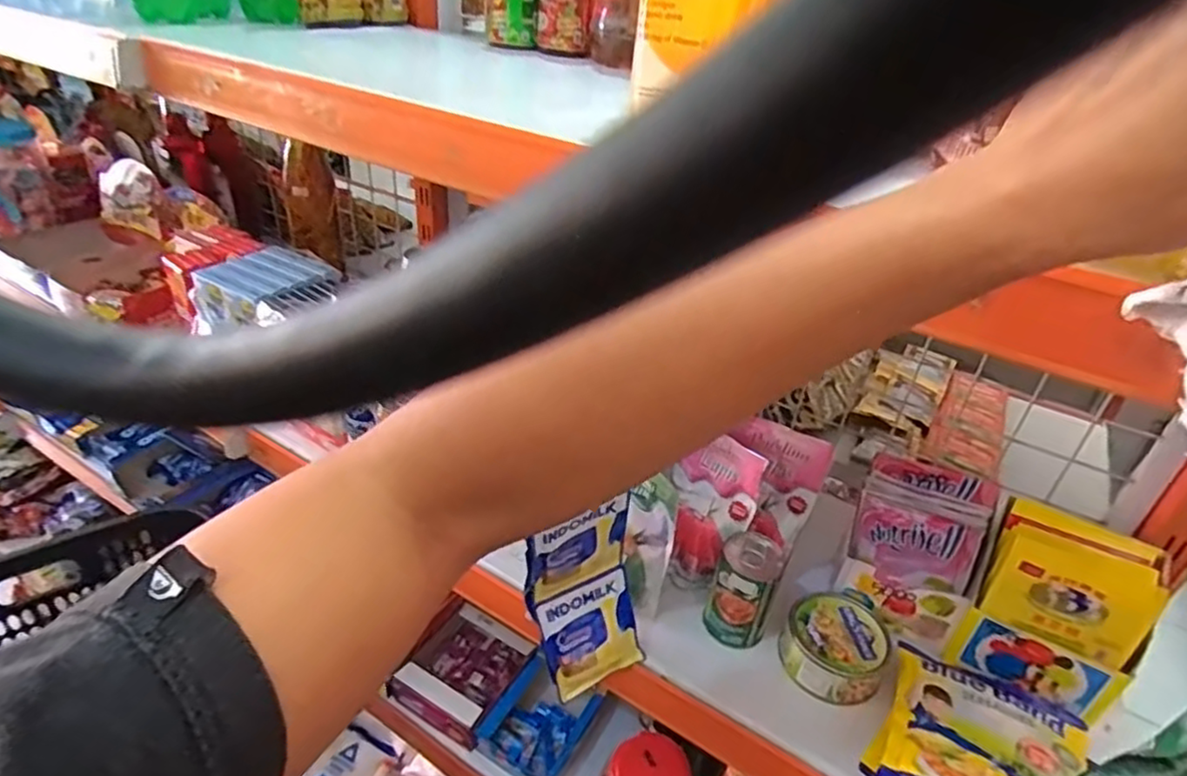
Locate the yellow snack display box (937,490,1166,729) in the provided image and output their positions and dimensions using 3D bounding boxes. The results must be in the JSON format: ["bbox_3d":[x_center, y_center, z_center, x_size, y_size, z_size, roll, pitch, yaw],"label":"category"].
[{"bbox_3d":[0.365,0.173,0.524,0.108,0.114,0.088,24,38,25],"label":"yellow snack display box"}]

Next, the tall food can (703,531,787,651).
[{"bbox_3d":[0.125,0.169,0.546,0.048,0.079,0.052,3,34,-2],"label":"tall food can"}]

